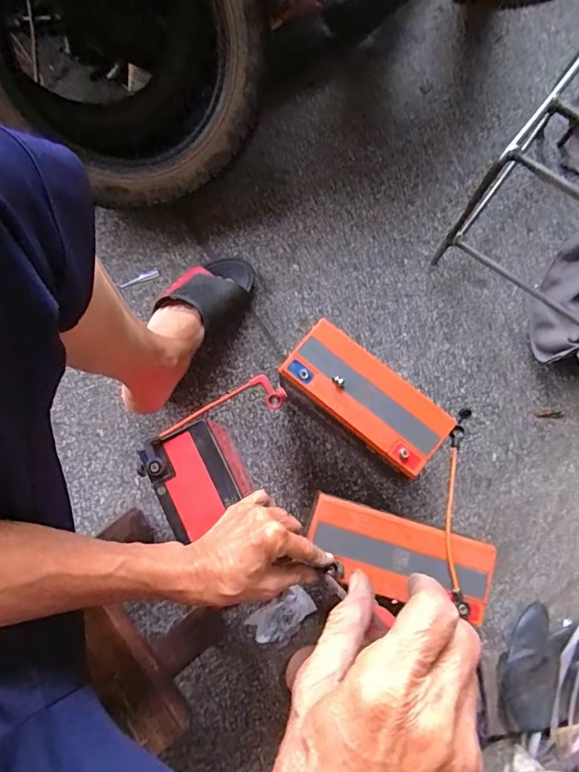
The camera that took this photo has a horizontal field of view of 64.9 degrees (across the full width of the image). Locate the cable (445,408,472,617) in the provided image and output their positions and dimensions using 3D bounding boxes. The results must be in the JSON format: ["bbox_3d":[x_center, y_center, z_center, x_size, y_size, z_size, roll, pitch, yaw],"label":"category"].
[{"bbox_3d":[0.168,0.118,0.455,0.025,0.028,0.196,7,80,1],"label":"cable"}]

